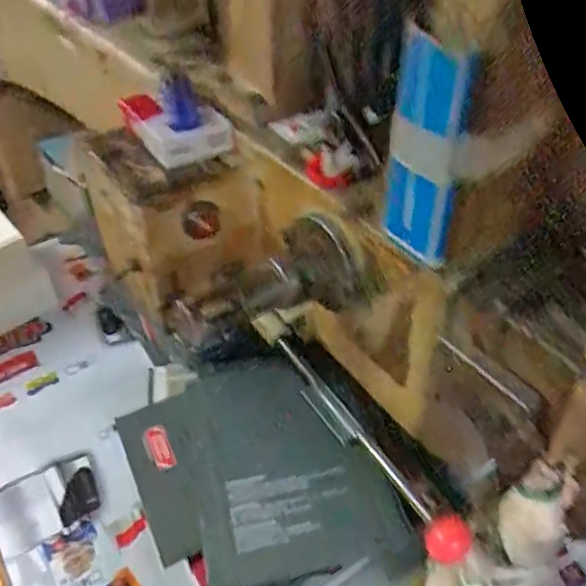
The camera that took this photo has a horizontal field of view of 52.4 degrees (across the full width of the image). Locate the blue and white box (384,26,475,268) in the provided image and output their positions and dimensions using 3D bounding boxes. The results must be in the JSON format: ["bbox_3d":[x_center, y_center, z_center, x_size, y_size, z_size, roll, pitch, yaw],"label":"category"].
[{"bbox_3d":[0.065,-0.069,0.300,0.010,0.112,0.043,-17,44,-19],"label":"blue and white box"}]

